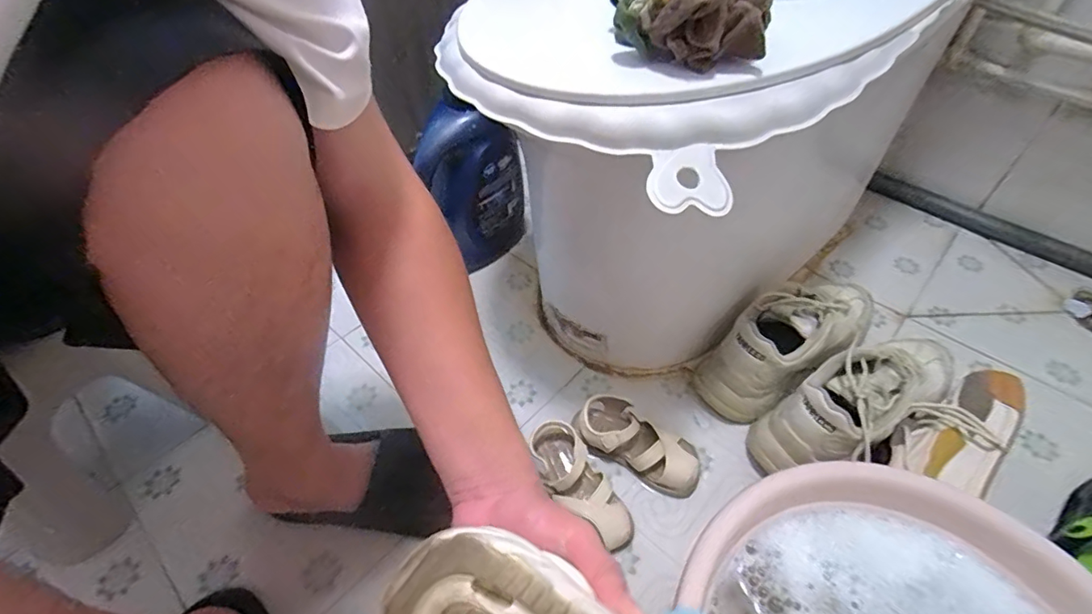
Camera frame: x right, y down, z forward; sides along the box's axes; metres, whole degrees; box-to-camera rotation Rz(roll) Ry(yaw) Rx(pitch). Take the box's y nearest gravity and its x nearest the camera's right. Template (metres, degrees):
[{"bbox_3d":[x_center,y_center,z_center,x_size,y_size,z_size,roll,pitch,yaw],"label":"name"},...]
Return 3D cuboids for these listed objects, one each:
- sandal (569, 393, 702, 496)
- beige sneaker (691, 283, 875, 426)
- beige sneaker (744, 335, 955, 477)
[{"bbox_3d":[0.109,0.162,0.603,0.154,0.047,0.072,21,51,19],"label":"sandal"},{"bbox_3d":[0.325,0.038,0.664,0.274,0.120,0.095,-27,53,-22],"label":"beige sneaker"},{"bbox_3d":[0.377,0.111,0.597,0.269,0.118,0.086,-22,51,-17],"label":"beige sneaker"}]

